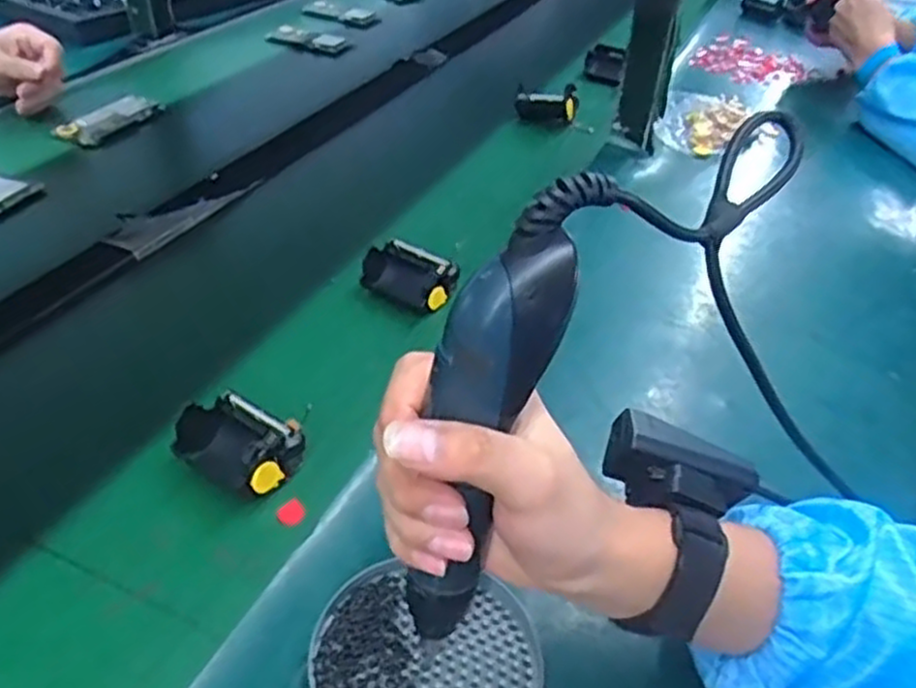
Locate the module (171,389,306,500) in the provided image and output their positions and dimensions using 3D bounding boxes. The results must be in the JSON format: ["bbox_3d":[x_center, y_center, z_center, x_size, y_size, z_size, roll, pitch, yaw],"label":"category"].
[{"bbox_3d":[-0.143,0.061,0.484,0.074,0.037,0.054,25,42,26],"label":"module"}]

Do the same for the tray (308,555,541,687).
[{"bbox_3d":[-0.017,0.167,0.384,0.111,0.015,0.108,3,38,-2],"label":"tray"}]

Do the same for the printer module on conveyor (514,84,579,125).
[{"bbox_3d":[0.114,-0.310,0.974,0.078,0.044,0.032,13,39,28],"label":"printer module on conveyor"}]

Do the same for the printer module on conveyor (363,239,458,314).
[{"bbox_3d":[-0.040,-0.058,0.646,0.080,0.028,0.047,23,42,22],"label":"printer module on conveyor"}]

